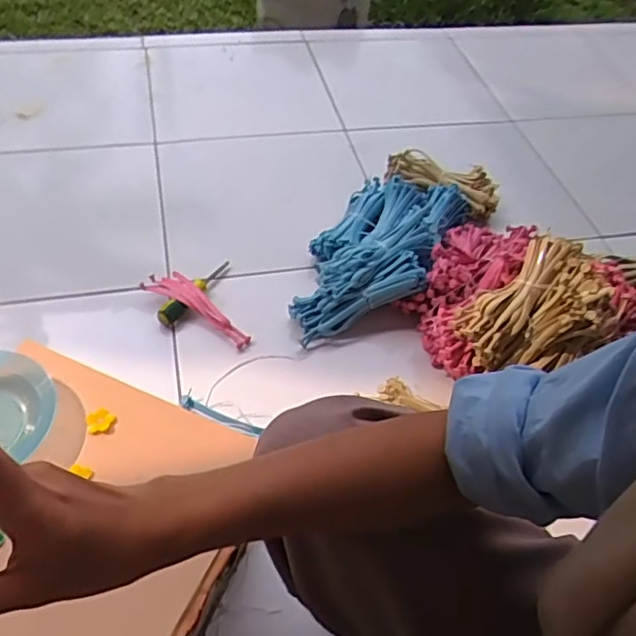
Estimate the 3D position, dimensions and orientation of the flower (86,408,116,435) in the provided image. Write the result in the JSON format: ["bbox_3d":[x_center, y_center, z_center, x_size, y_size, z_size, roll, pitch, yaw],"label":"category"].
[{"bbox_3d":[-0.195,0.092,0.545,0.023,0.006,0.020,-22,56,-22],"label":"flower"}]

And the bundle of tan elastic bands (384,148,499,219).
[{"bbox_3d":[0.230,-0.257,1.138,0.221,0.051,0.072,23,52,13],"label":"bundle of tan elastic bands"}]

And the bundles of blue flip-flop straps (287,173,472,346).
[{"bbox_3d":[0.099,-0.110,0.998,0.189,0.111,0.368,23,52,13],"label":"bundles of blue flip-flop straps"}]

